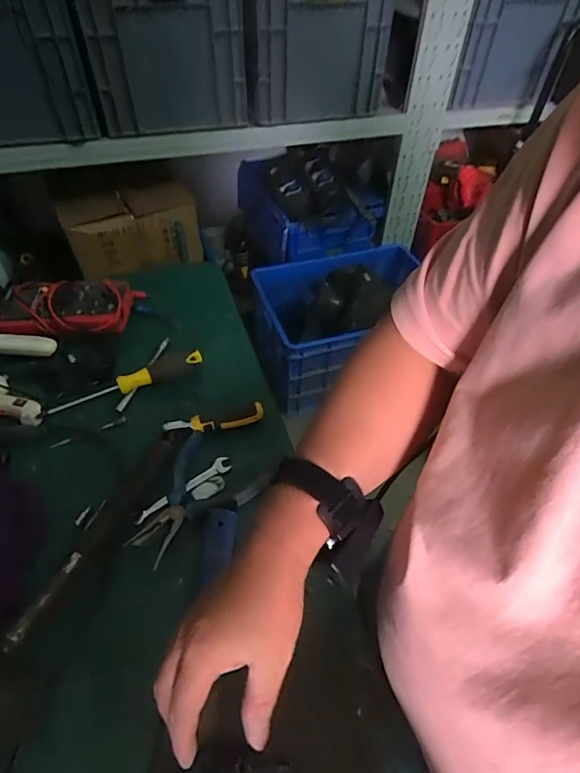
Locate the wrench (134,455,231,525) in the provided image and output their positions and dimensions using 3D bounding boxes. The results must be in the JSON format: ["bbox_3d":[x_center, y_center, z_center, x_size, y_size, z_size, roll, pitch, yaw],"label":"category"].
[{"bbox_3d":[-0.116,0.112,0.485,0.114,0.006,0.018,-29,56,-25],"label":"wrench"}]

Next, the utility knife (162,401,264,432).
[{"bbox_3d":[-0.091,0.042,0.537,0.116,0.015,0.028,-15,52,-16],"label":"utility knife"}]

